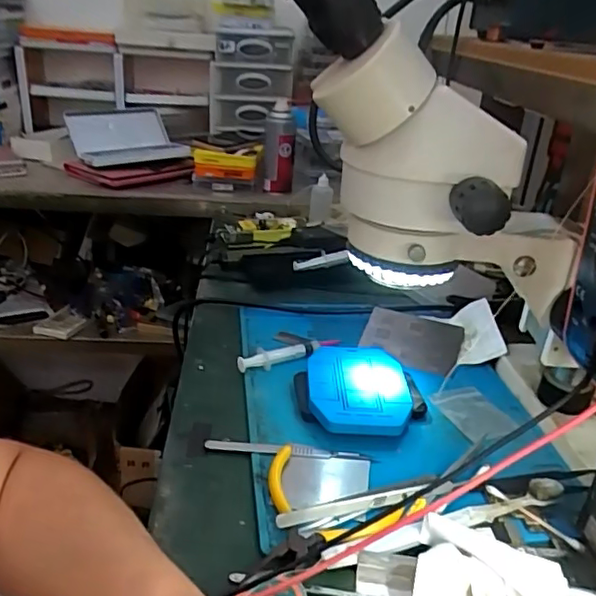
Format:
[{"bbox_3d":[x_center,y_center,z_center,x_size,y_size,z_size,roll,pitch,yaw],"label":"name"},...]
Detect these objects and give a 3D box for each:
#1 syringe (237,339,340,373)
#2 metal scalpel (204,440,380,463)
[{"bbox_3d":[-0.010,0.057,0.577,0.107,0.018,0.017,-8,28,-22],"label":"syringe"},{"bbox_3d":[-0.006,0.120,0.459,0.134,0.007,0.013,2,26,-1],"label":"metal scalpel"}]

